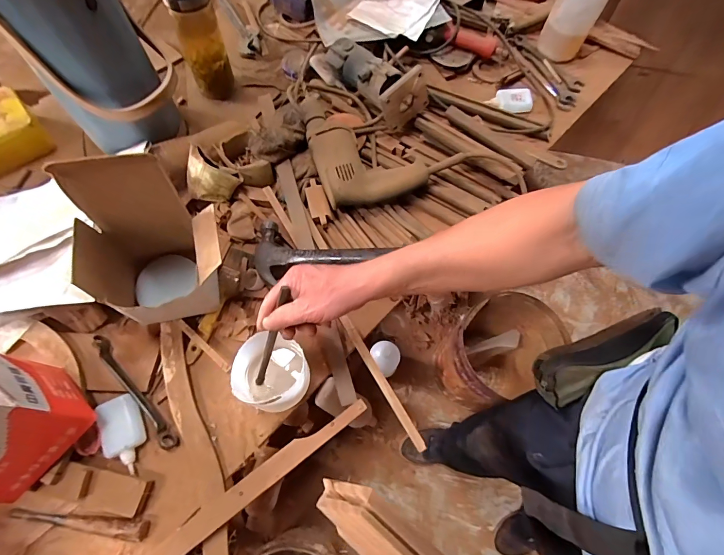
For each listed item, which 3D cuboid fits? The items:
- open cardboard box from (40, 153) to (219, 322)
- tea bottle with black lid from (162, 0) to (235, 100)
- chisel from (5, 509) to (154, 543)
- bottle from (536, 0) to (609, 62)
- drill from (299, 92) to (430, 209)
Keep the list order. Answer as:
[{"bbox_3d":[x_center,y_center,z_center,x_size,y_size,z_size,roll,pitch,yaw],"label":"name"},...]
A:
[{"bbox_3d":[-0.262,-0.027,0.474,0.158,0.226,0.121,-15,68,-9],"label":"open cardboard box"},{"bbox_3d":[-0.295,-0.439,0.666,0.077,0.231,0.061,-19,69,-11],"label":"tea bottle with black lid"},{"bbox_3d":[-0.352,0.304,0.453,0.172,0.014,0.022,7,66,0],"label":"chisel"},{"bbox_3d":[0.468,-0.588,0.786,0.096,0.193,0.096,28,68,9],"label":"bottle"},{"bbox_3d":[-0.006,-0.241,0.654,0.175,0.060,0.254,-17,68,-10],"label":"drill"}]

